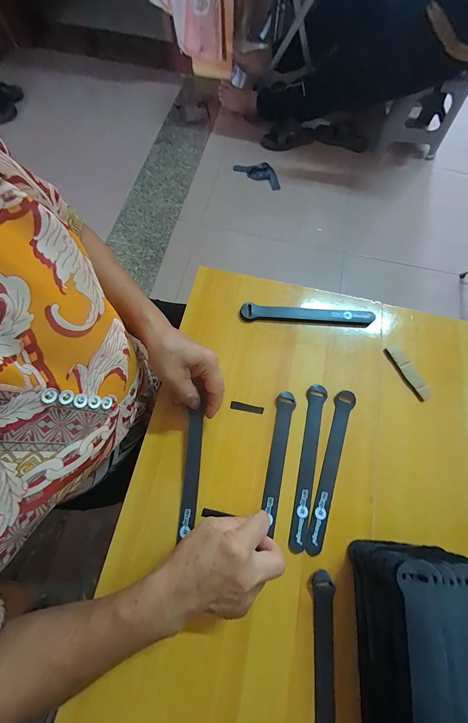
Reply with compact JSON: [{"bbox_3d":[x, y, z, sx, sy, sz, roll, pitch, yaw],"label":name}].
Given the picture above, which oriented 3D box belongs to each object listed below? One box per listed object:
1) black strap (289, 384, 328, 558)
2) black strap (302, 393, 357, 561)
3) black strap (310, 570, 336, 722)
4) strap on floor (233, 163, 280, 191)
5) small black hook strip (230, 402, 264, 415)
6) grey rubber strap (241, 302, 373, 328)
[{"bbox_3d":[0.092,0.127,0.333,0.025,0.007,0.198,15,72,3],"label":"black strap"},{"bbox_3d":[0.121,0.131,0.330,0.023,0.007,0.196,20,71,7],"label":"black strap"},{"bbox_3d":[0.090,0.327,0.263,0.023,0.006,0.191,6,71,0],"label":"black strap"},{"bbox_3d":[0.114,-0.853,1.186,0.237,0.033,0.079,29,73,8],"label":"strap on floor"},{"bbox_3d":[0.018,0.062,0.351,0.044,0.004,0.010,10,71,2],"label":"small black hook strip"},{"bbox_3d":[0.109,-0.067,0.390,0.195,0.008,0.025,4,71,0],"label":"grey rubber strap"}]

